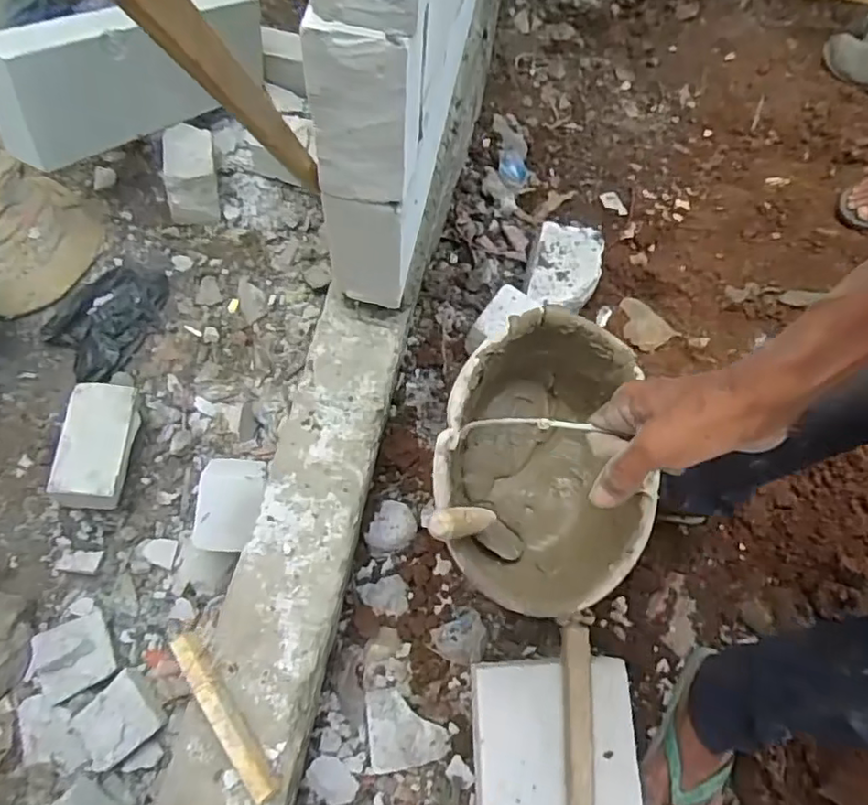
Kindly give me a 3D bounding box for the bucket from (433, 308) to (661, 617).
[{"bbox_3d":[0.117,0.083,0.726,0.220,0.187,0.320,0,65,1],"label":"bucket"}]

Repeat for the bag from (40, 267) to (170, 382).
[{"bbox_3d":[-0.646,-0.172,1.208,0.182,0.037,0.271,32,67,9],"label":"bag"}]

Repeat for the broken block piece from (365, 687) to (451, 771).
[{"bbox_3d":[-0.036,0.448,0.830,0.118,0.033,0.096,4,72,-24],"label":"broken block piece"}]

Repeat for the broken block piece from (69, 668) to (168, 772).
[{"bbox_3d":[-0.480,0.479,0.913,0.115,0.043,0.107,-37,74,-19],"label":"broken block piece"}]

